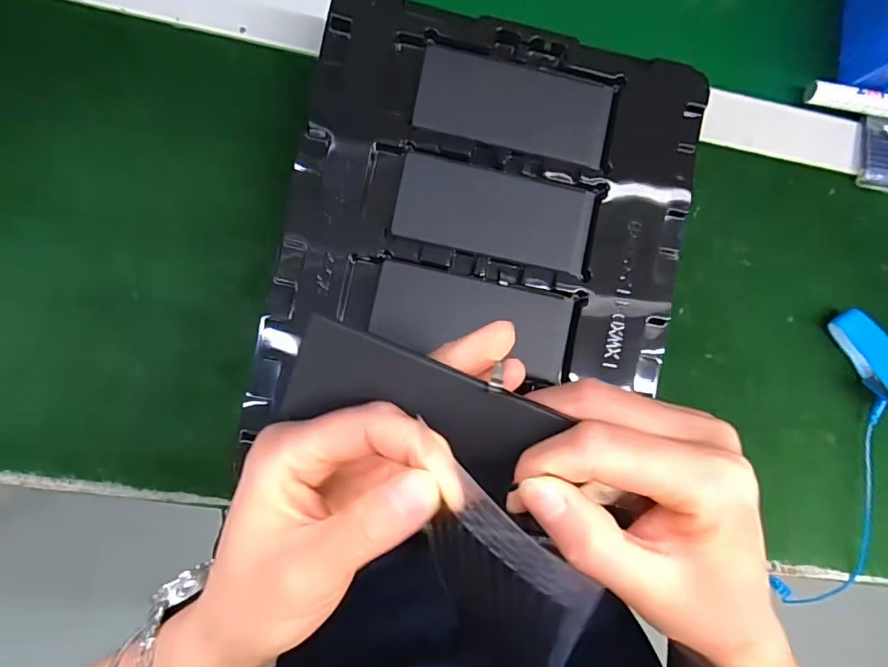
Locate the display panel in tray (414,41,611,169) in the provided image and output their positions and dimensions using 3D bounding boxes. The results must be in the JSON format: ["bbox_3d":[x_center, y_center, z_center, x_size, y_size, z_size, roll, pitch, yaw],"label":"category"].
[{"bbox_3d":[0.040,-0.128,0.292,0.107,0.008,0.048,12,89,-7],"label":"display panel in tray"}]

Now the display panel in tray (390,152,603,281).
[{"bbox_3d":[0.029,-0.067,0.291,0.109,0.008,0.051,13,89,-7],"label":"display panel in tray"}]

